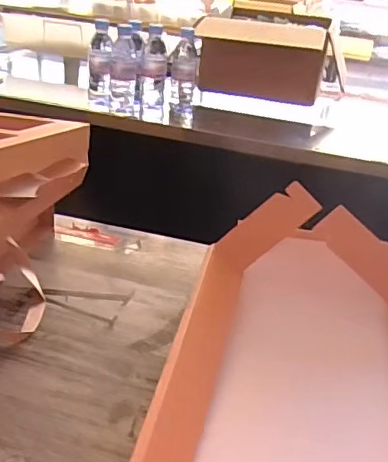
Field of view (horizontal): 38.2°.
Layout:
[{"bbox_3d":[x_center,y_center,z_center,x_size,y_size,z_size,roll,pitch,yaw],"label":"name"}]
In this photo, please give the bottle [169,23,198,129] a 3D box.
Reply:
[{"bbox_3d":[-0.023,-0.345,1.268,0.057,0.207,0.065,3,28,-6],"label":"bottle"}]

